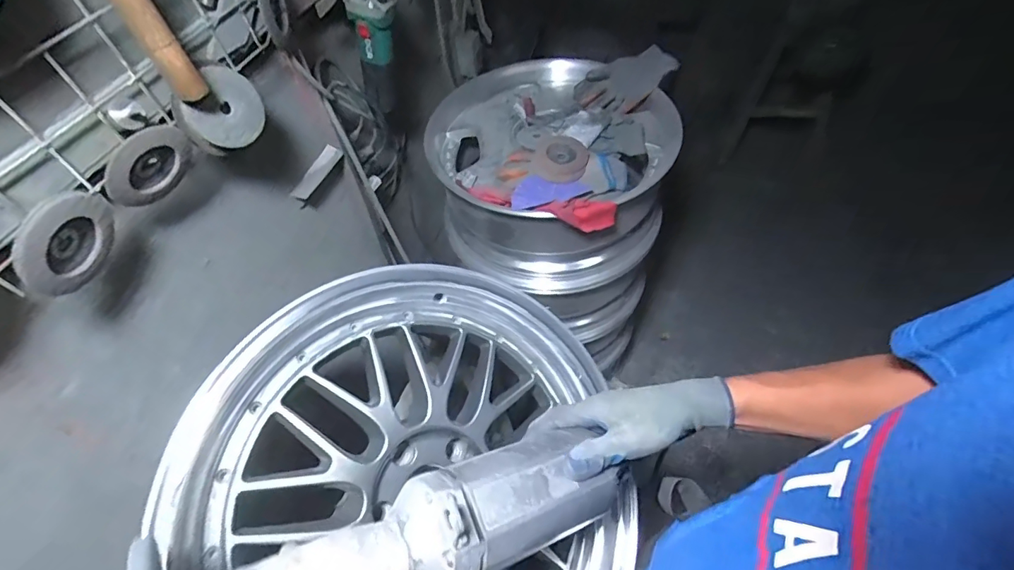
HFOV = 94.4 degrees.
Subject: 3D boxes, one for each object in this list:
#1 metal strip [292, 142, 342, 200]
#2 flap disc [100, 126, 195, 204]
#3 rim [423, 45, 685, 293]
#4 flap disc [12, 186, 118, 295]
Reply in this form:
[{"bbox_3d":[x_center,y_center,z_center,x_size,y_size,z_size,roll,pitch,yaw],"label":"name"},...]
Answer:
[{"bbox_3d":[-0.323,-0.190,0.802,0.011,0.029,0.122,-6,52,41],"label":"metal strip"},{"bbox_3d":[-0.379,-0.128,0.502,0.013,0.085,0.098,31,71,-2],"label":"flap disc"},{"bbox_3d":[0.092,-0.238,1.020,0.497,0.261,0.428,5,55,9],"label":"rim"},{"bbox_3d":[-0.410,-0.040,0.441,0.020,0.083,0.096,8,56,11],"label":"flap disc"}]

